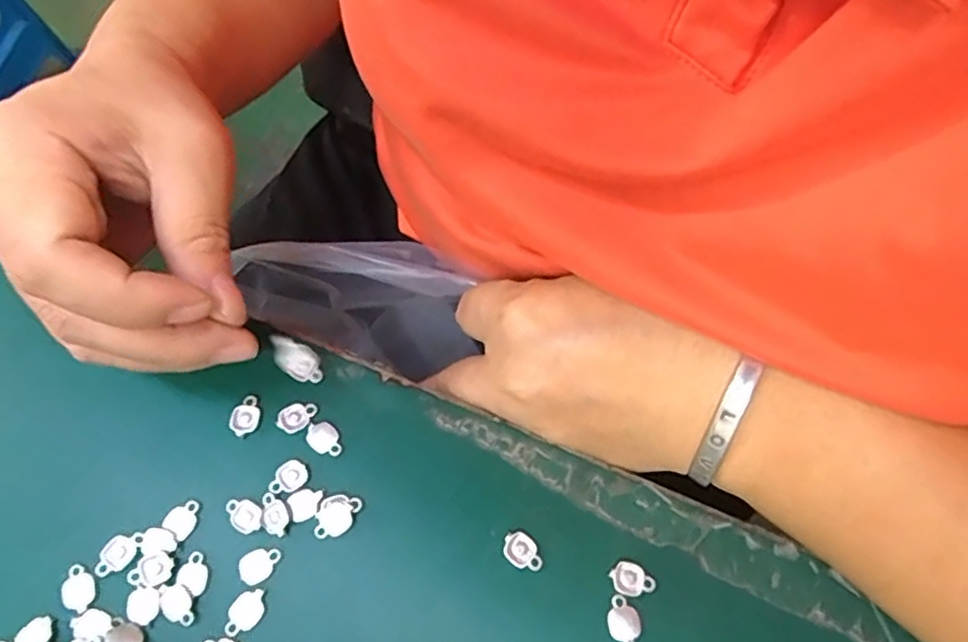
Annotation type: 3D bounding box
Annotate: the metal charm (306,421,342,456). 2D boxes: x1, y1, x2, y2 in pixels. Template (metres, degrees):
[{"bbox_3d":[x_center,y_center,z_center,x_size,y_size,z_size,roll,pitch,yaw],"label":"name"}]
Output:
[{"bbox_3d":[-0.056,0.040,0.221,0.010,0.004,0.014,-42,73,-18],"label":"metal charm"}]

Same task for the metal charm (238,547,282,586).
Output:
[{"bbox_3d":[-0.072,0.077,0.204,0.013,0.004,0.010,-35,71,-16],"label":"metal charm"}]

